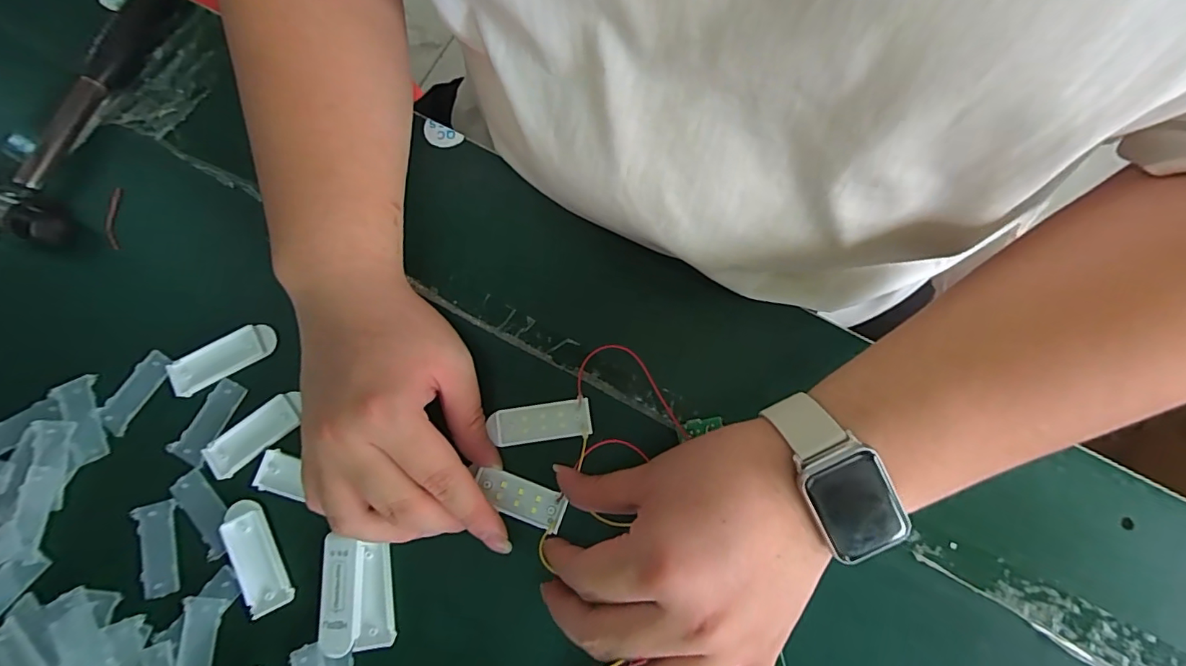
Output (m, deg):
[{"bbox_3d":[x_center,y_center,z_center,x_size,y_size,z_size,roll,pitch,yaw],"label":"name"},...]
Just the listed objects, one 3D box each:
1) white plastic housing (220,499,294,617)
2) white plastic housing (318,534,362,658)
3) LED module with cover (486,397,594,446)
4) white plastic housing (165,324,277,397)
[{"bbox_3d":[-0.178,0.117,0.266,0.024,0.006,0.057,-27,79,-5],"label":"white plastic housing"},{"bbox_3d":[-0.129,0.134,0.262,0.021,0.007,0.056,-2,78,0],"label":"white plastic housing"},{"bbox_3d":[-0.028,0.049,0.282,0.053,0.004,0.020,-8,78,-1],"label":"LED module with cover"},{"bbox_3d":[-0.211,0.013,0.289,0.057,0.008,0.020,-31,79,-6],"label":"white plastic housing"}]

